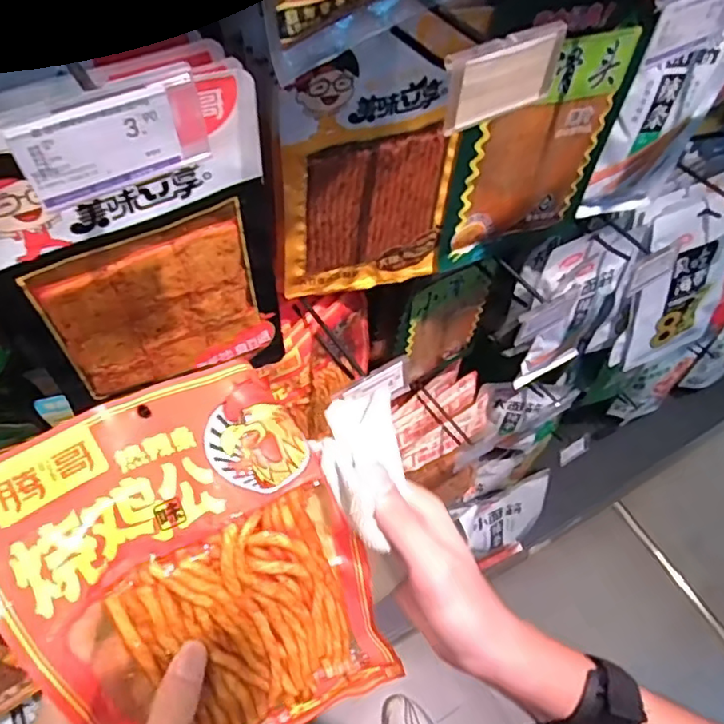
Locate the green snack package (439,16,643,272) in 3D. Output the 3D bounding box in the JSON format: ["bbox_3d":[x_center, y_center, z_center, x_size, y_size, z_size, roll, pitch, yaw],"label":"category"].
[{"bbox_3d":[0.161,-0.199,0.554,0.158,0.214,0.011,-18,58,-15],"label":"green snack package"}]

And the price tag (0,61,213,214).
[{"bbox_3d":[-0.107,-0.097,0.253,0.077,0.045,0.008,-28,61,-21],"label":"price tag"}]

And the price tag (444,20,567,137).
[{"bbox_3d":[0.082,-0.165,0.340,0.080,0.044,0.009,-26,60,-20],"label":"price tag"}]

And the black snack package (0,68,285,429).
[{"bbox_3d":[-0.146,-0.057,0.386,0.185,0.232,0.015,-26,60,-20],"label":"black snack package"}]

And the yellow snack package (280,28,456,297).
[{"bbox_3d":[0.011,-0.150,0.507,0.162,0.243,0.021,-17,58,-15],"label":"yellow snack package"}]

